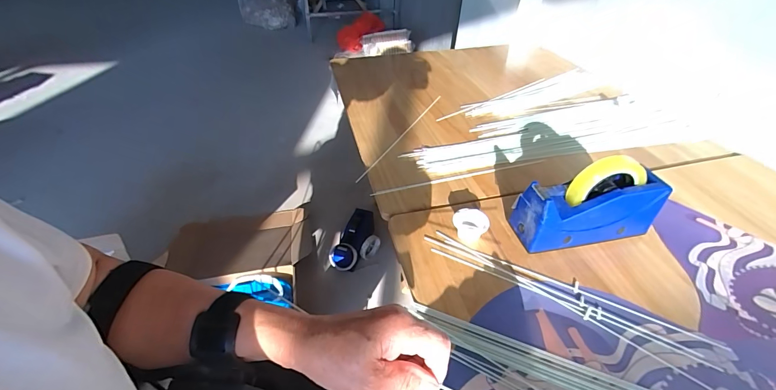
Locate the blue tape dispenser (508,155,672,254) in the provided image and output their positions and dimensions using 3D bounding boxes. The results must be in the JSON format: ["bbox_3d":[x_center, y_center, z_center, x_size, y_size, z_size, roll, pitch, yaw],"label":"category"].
[{"bbox_3d":[0.300,0.011,0.513,0.202,0.130,0.070,-9,42,-10],"label":"blue tape dispenser"}]

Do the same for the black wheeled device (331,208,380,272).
[{"bbox_3d":[-0.091,0.150,1.143,0.127,0.079,0.213,16,43,16],"label":"black wheeled device"}]

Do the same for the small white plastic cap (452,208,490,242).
[{"bbox_3d":[0.130,0.049,0.544,0.053,0.033,0.046,19,45,21],"label":"small white plastic cap"}]

